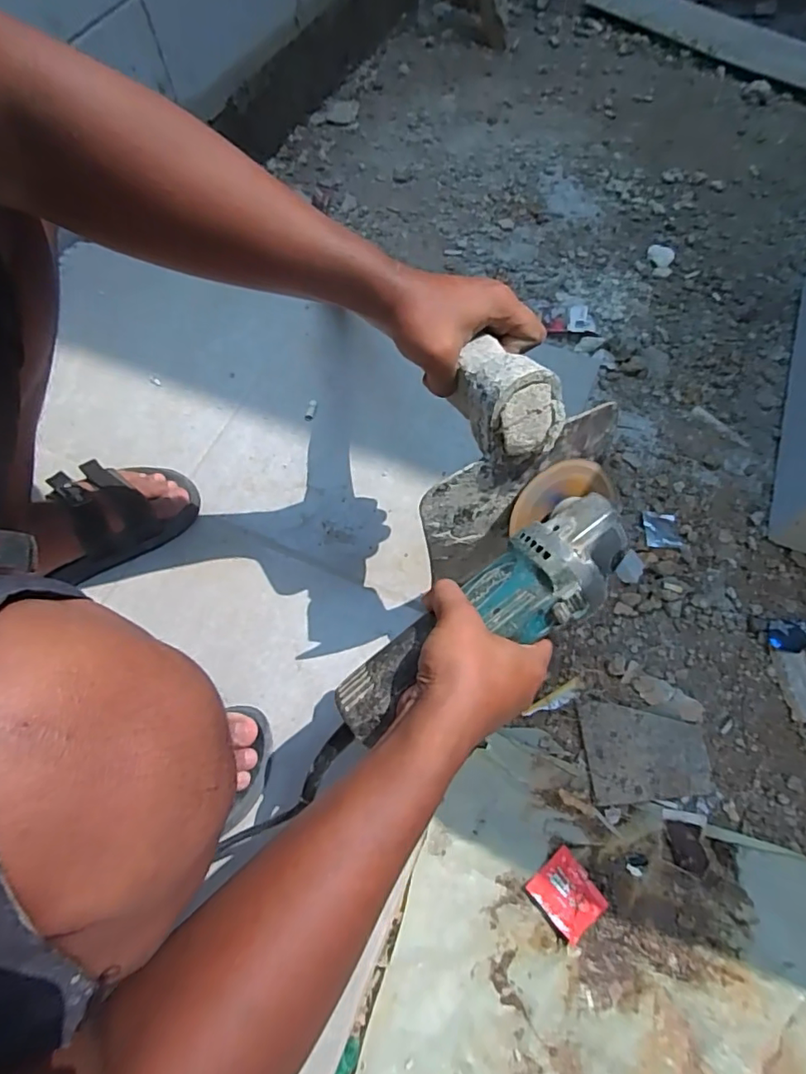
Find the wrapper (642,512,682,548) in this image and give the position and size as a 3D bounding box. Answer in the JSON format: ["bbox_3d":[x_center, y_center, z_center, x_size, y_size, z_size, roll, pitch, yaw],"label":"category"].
[{"bbox_3d":[0.381,-0.010,0.788,0.054,0.017,0.062,6,66,3],"label":"wrapper"}]

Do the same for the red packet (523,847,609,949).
[{"bbox_3d":[0.187,0.403,0.607,0.064,0.012,0.073,-37,71,-16],"label":"red packet"}]

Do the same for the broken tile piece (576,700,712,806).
[{"bbox_3d":[0.300,0.261,0.665,0.147,0.014,0.115,-4,66,-2],"label":"broken tile piece"}]

